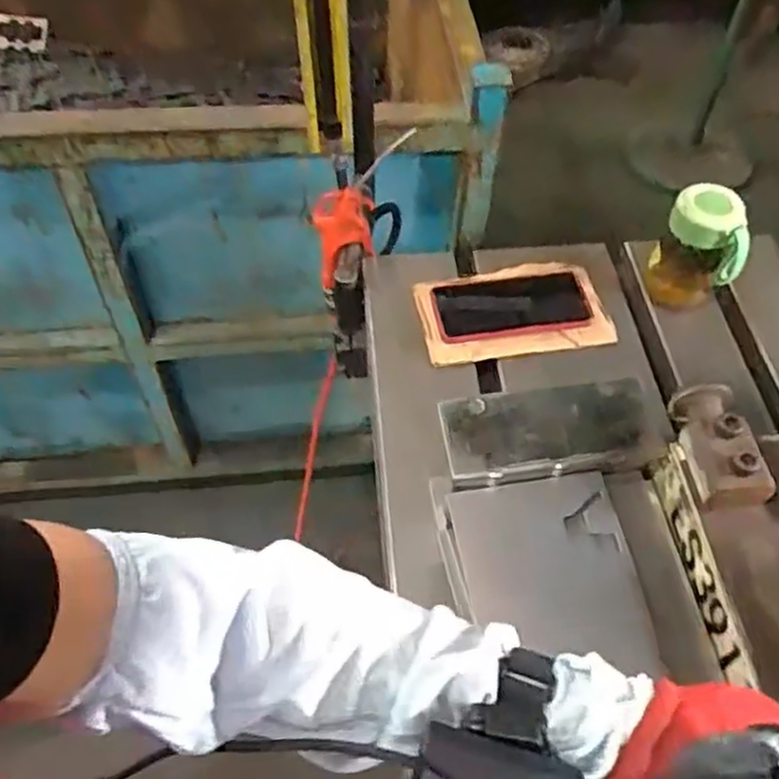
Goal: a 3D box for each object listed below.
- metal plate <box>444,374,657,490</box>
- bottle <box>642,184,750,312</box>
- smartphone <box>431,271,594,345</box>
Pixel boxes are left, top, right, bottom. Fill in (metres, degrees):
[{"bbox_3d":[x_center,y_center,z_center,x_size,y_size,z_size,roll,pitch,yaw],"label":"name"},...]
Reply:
[{"bbox_3d":[0.125,0.030,0.584,0.163,0.018,0.073,-8,55,-7],"label":"metal plate"},{"bbox_3d":[0.323,-0.146,0.793,0.082,0.153,0.059,21,57,13],"label":"bottle"},{"bbox_3d":[0.131,-0.089,0.815,0.158,0.012,0.088,-10,51,1],"label":"smartphone"}]

